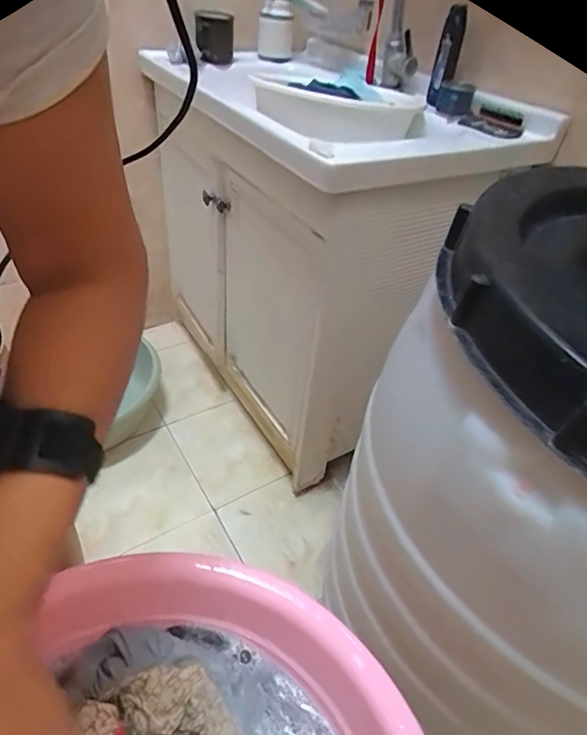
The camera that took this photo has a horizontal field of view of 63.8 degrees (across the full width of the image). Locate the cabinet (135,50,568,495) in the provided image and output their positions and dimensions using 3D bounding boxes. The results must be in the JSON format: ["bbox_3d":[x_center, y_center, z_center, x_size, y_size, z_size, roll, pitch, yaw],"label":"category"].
[{"bbox_3d":[0.010,-0.206,1.084,0.356,0.783,0.645,-21,47,-29],"label":"cabinet"}]

